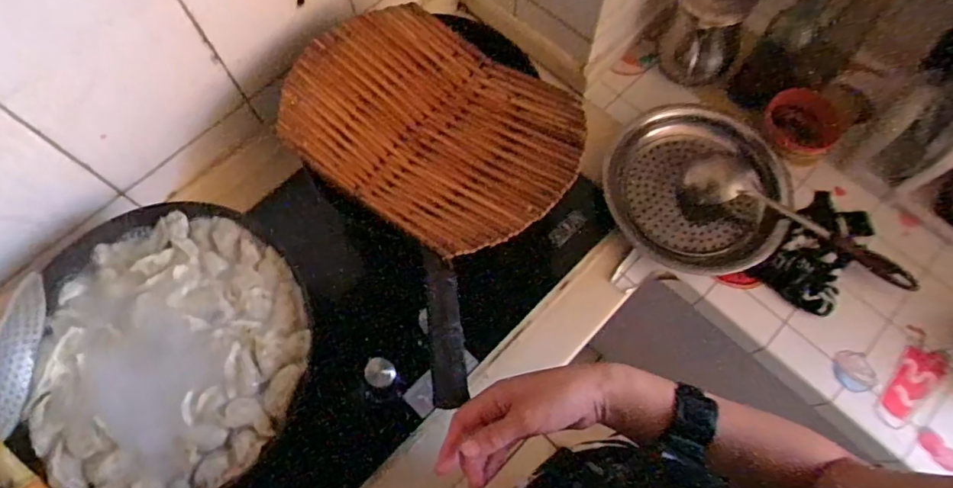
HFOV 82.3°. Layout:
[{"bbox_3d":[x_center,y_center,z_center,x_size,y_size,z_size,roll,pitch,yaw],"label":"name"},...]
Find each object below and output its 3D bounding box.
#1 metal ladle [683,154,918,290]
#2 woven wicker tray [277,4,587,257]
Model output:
[{"bbox_3d":[0.444,-0.029,0.753,0.314,0.032,0.073,36,74,13],"label":"metal ladle"},{"bbox_3d":[-0.054,-0.148,0.673,0.356,0.051,0.256,36,74,13],"label":"woven wicker tray"}]

